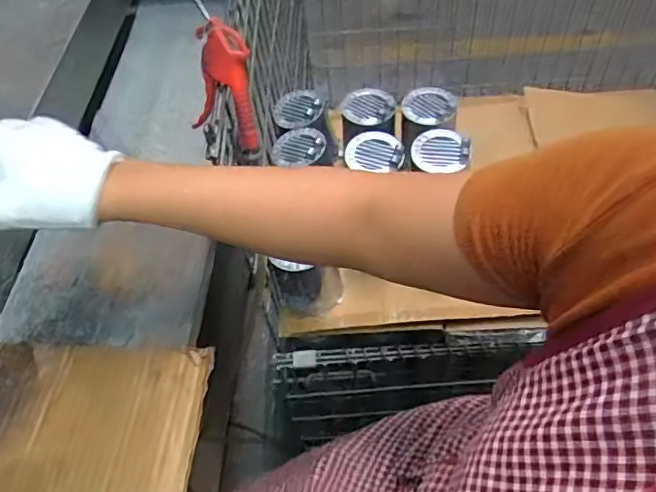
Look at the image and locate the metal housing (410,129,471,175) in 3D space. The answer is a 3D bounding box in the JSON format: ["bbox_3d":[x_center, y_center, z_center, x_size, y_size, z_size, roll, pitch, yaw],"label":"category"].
[{"bbox_3d":[0.165,-0.141,0.826,0.081,0.031,0.069,3,54,7],"label":"metal housing"}]

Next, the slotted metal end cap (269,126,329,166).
[{"bbox_3d":[-0.043,-0.159,0.880,0.091,0.030,0.073,18,57,17],"label":"slotted metal end cap"}]

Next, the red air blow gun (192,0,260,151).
[{"bbox_3d":[-0.126,-0.197,0.588,0.072,0.207,0.078,-24,19,-12],"label":"red air blow gun"}]

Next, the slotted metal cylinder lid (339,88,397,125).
[{"bbox_3d":[0.065,-0.221,0.883,0.083,0.010,0.079,-2,54,3],"label":"slotted metal cylinder lid"}]

